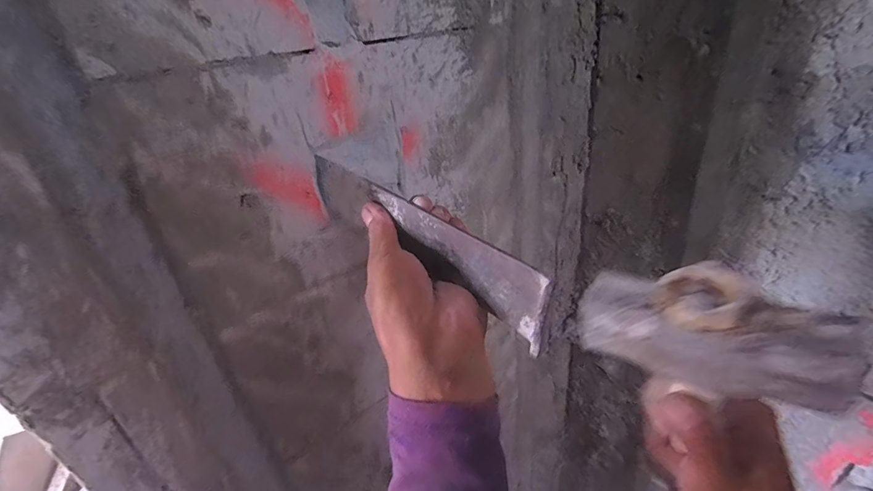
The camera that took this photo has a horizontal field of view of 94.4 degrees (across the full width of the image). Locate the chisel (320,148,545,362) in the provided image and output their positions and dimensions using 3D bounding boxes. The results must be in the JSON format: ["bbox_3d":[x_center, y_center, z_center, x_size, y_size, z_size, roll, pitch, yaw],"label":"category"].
[{"bbox_3d":[-0.022,-0.010,0.294,0.014,0.049,0.243,-25,40,-37],"label":"chisel"}]

